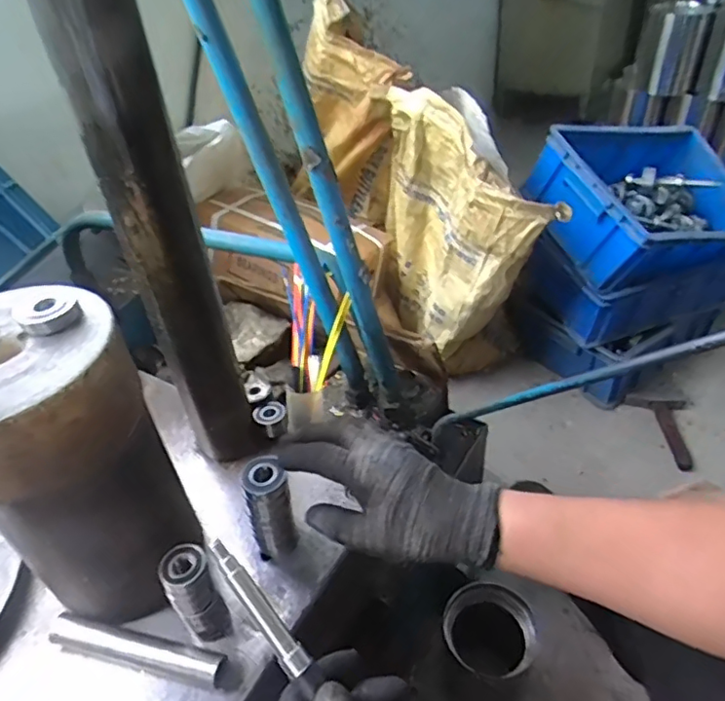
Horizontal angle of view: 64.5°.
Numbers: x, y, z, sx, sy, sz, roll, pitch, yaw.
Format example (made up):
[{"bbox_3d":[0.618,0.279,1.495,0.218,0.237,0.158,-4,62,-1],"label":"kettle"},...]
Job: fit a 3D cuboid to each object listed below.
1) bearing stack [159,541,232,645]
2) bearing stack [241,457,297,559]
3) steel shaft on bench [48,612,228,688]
[{"bbox_3d":[-0.131,0.194,0.456,0.034,0.088,0.036,-22,43,-19],"label":"bearing stack"},{"bbox_3d":[-0.080,0.141,0.510,0.035,0.106,0.033,-15,41,-11],"label":"bearing stack"},{"bbox_3d":[-0.182,0.242,0.461,0.147,0.027,0.025,7,42,15],"label":"steel shaft on bench"}]

